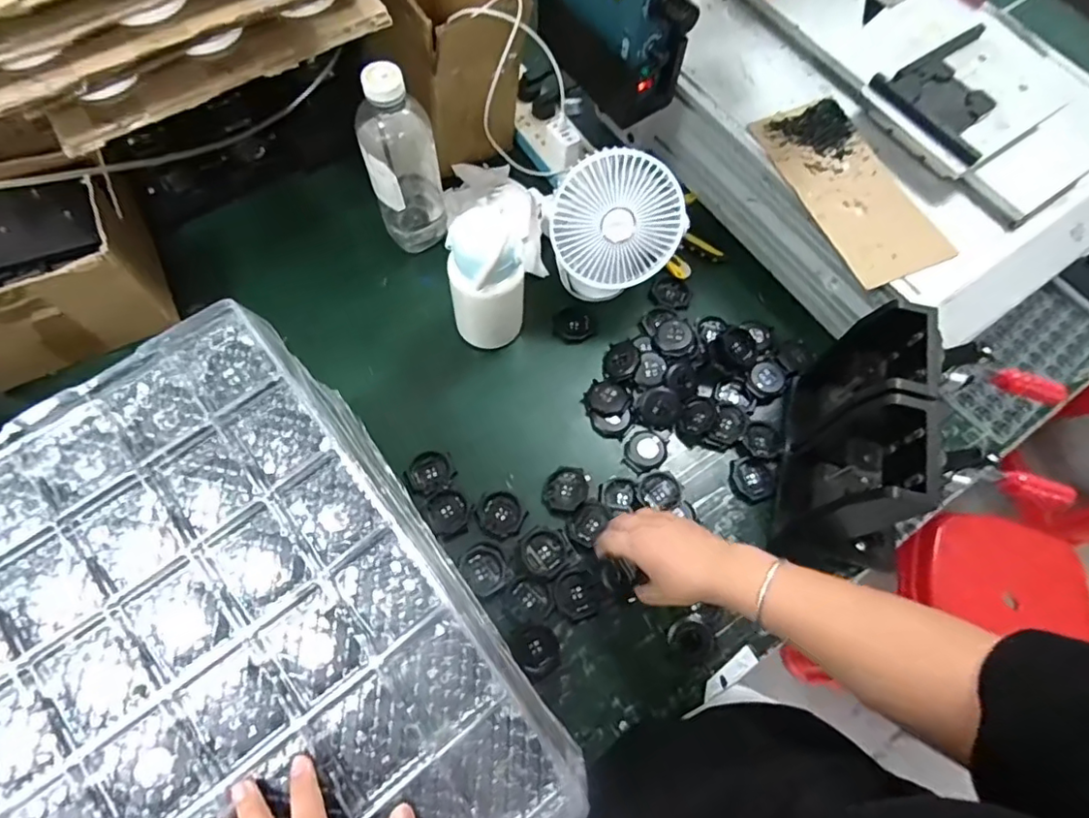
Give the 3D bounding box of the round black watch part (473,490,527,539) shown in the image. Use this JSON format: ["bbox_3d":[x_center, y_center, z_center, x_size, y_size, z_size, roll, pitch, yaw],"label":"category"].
[{"bbox_3d":[-0.049,0.116,0.630,0.050,0.006,0.052,1,68,-3],"label":"round black watch part"}]

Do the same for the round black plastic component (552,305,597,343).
[{"bbox_3d":[0.036,-0.106,0.730,0.047,0.011,0.047,1,68,-3],"label":"round black plastic component"}]

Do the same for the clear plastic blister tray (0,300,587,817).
[{"bbox_3d":[-0.218,0.165,0.377,0.316,0.049,0.438,-37,75,-16],"label":"clear plastic blister tray"}]

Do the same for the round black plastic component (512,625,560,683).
[{"bbox_3d":[-0.006,0.243,0.574,0.044,0.017,0.047,1,68,-3],"label":"round black plastic component"}]

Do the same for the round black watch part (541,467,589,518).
[{"bbox_3d":[0.023,0.092,0.643,0.056,0.010,0.048,-41,76,-17],"label":"round black watch part"}]

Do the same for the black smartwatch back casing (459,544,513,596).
[{"bbox_3d":[-0.062,0.167,0.597,0.043,0.008,0.050,-34,74,-15],"label":"black smartwatch back casing"}]

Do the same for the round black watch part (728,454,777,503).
[{"bbox_3d":[0.242,0.079,0.654,0.057,0.018,0.054,1,68,-3],"label":"round black watch part"}]

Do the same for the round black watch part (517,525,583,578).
[{"bbox_3d":[0.003,0.152,0.612,0.053,0.008,0.052,1,68,-3],"label":"round black watch part"}]

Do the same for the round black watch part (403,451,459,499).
[{"bbox_3d":[-0.130,0.073,0.644,0.050,0.013,0.051,1,68,-3],"label":"round black watch part"}]

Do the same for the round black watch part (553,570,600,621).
[{"bbox_3d":[0.033,0.195,0.601,0.044,0.007,0.049,-25,72,-12],"label":"round black watch part"}]

